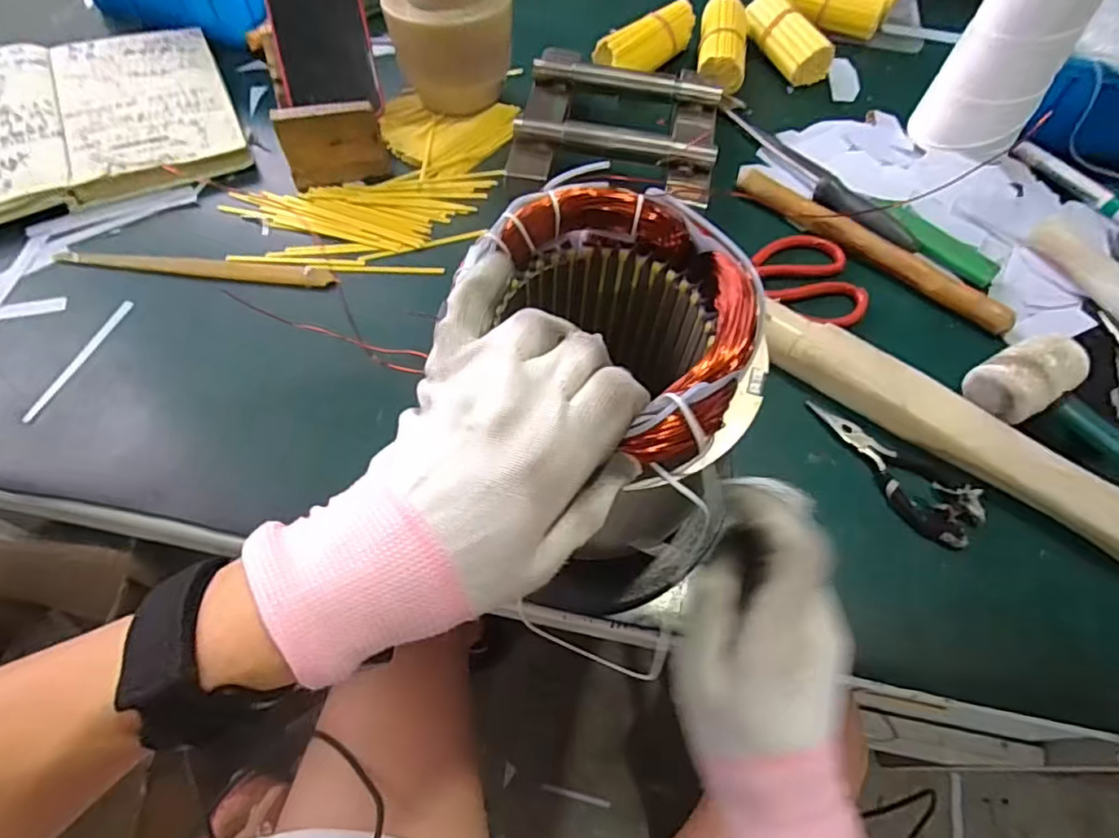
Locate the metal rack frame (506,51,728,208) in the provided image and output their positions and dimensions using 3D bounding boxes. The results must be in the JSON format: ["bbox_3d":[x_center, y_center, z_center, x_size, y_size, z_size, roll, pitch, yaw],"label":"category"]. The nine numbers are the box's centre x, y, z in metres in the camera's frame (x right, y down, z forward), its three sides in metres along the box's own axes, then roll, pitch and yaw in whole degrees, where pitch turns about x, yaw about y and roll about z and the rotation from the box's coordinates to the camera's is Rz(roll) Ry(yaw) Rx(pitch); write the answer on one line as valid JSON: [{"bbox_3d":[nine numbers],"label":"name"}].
[{"bbox_3d":[0.061,-0.272,0.557,0.188,0.043,0.192,11,60,3],"label":"metal rack frame"}]

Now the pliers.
[{"bbox_3d":[0.224,0.035,0.411,0.125,0.011,0.046,37,65,17],"label":"pliers"}]

